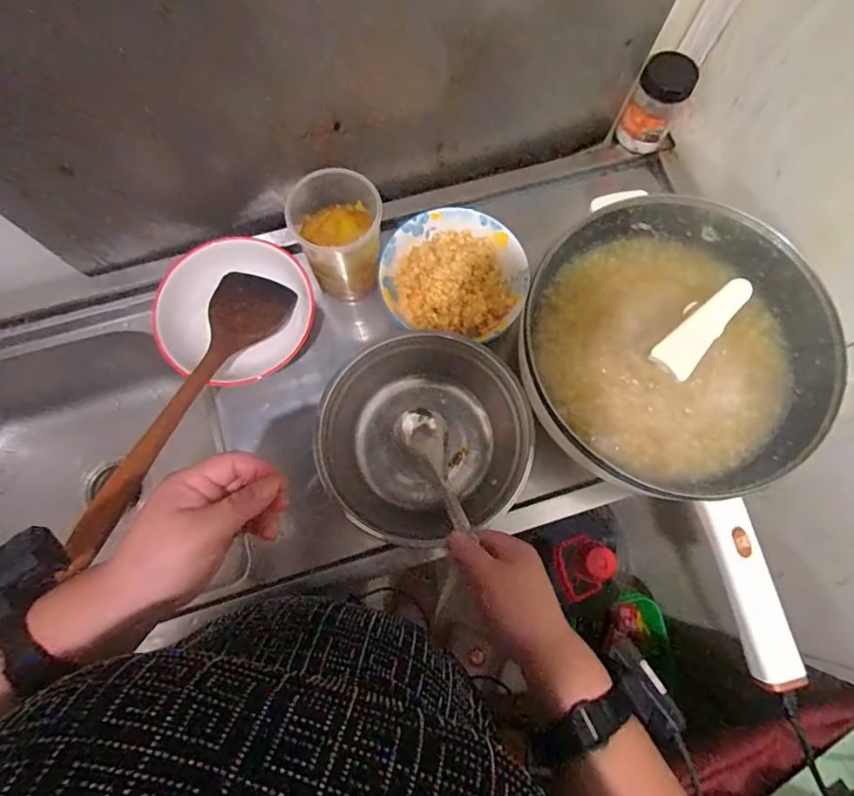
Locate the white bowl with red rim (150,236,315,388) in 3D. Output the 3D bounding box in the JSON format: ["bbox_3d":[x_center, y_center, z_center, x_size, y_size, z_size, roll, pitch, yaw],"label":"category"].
[{"bbox_3d":[-0.224,-0.103,0.585,0.178,0.057,0.159,-36,80,-10],"label":"white bowl with red rim"}]

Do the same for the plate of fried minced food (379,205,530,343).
[{"bbox_3d":[0.034,-0.150,0.604,0.169,0.038,0.157,0,76,-2],"label":"plate of fried minced food"}]

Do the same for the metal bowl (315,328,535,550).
[{"bbox_3d":[-0.002,0.043,0.566,0.215,0.079,0.217,0,76,-2],"label":"metal bowl"}]

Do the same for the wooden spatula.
[{"bbox_3d":[-0.254,-0.006,0.532,0.084,0.025,0.352,20,57,3],"label":"wooden spatula"}]

